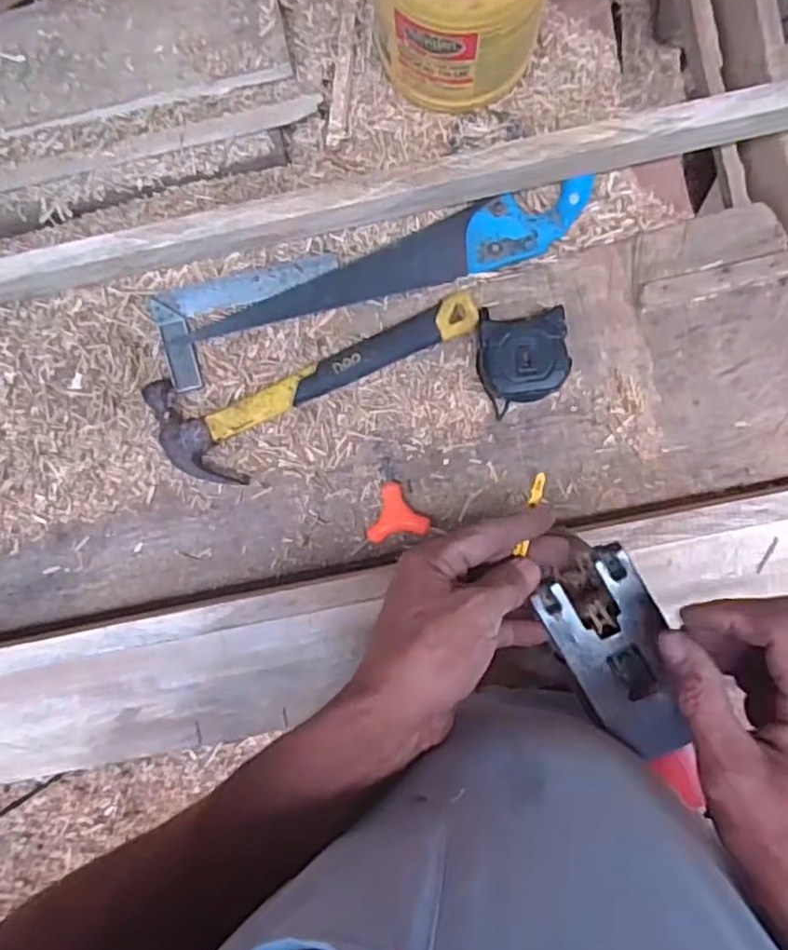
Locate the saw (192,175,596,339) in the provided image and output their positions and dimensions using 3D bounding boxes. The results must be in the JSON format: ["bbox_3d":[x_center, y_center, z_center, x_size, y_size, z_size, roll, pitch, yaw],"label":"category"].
[{"bbox_3d":[0.006,-0.217,0.677,0.395,0.020,0.074,-15,84,3],"label":"saw"}]

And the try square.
[{"bbox_3d":[-0.141,-0.155,0.669,0.186,0.019,0.094,-17,83,3],"label":"try square"}]

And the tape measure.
[{"bbox_3d":[0.123,-0.109,0.644,0.086,0.042,0.096,2,85,5],"label":"tape measure"}]

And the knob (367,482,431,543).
[{"bbox_3d":[0.008,0.042,0.651,0.054,0.011,0.059,18,86,6],"label":"knob"}]

